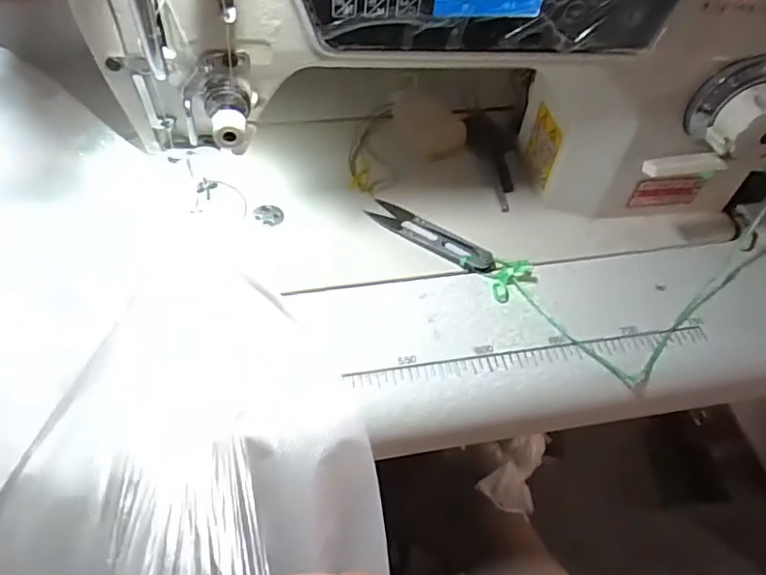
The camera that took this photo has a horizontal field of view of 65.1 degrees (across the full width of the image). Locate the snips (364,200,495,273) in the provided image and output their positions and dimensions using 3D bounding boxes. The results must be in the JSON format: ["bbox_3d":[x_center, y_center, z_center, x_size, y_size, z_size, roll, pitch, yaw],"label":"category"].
[{"bbox_3d":[0.035,-0.039,0.433,0.100,0.007,0.023,32,55,19],"label":"snips"}]

